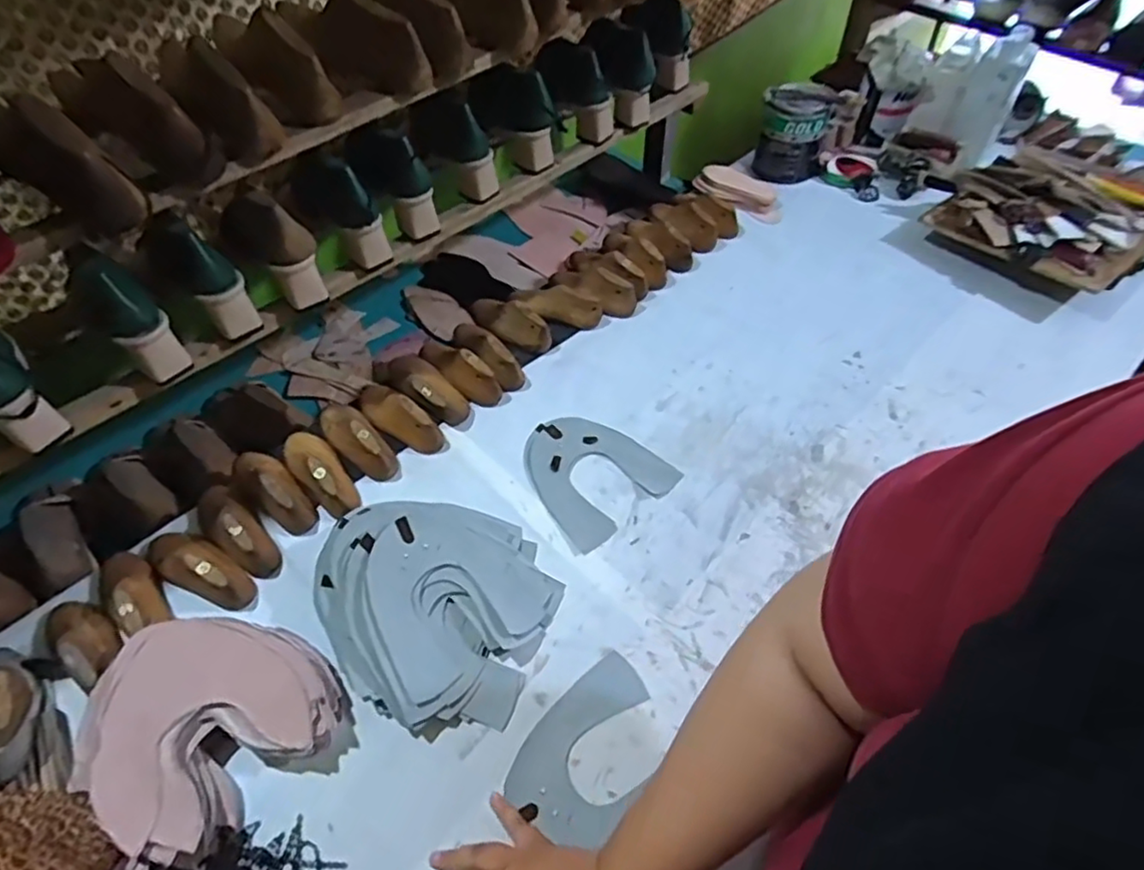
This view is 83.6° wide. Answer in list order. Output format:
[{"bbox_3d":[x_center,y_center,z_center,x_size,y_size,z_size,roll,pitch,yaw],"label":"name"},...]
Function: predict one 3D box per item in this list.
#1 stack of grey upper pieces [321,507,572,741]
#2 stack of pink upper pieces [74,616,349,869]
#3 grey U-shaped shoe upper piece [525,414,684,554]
[{"bbox_3d":[-0.144,0.161,0.641,0.233,0.070,0.223,16,54,14],"label":"stack of grey upper pieces"},{"bbox_3d":[-0.326,0.250,0.576,0.189,0.071,0.177,-38,60,-25],"label":"stack of pink upper pieces"},{"bbox_3d":[0.020,0.037,0.770,0.150,0.007,0.169,-32,57,-22],"label":"grey U-shaped shoe upper piece"}]

